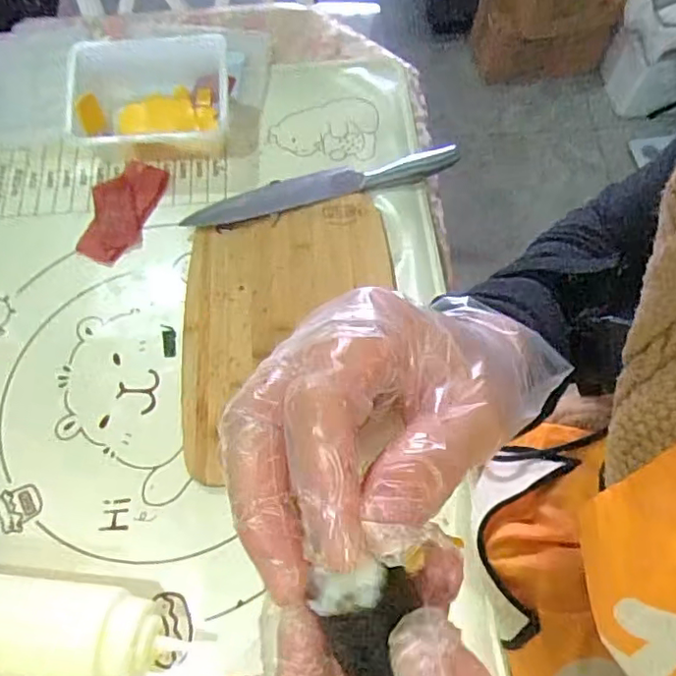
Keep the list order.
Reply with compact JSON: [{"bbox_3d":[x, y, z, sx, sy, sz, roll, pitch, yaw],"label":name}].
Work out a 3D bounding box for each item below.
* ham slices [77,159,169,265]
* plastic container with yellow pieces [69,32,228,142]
[{"bbox_3d":[-0.223,-0.131,0.593,0.069,0.023,0.114,9,67,5],"label":"ham slices"},{"bbox_3d":[-0.192,-0.247,0.603,0.159,0.056,0.106,-8,67,-3],"label":"plastic container with yellow pieces"}]

